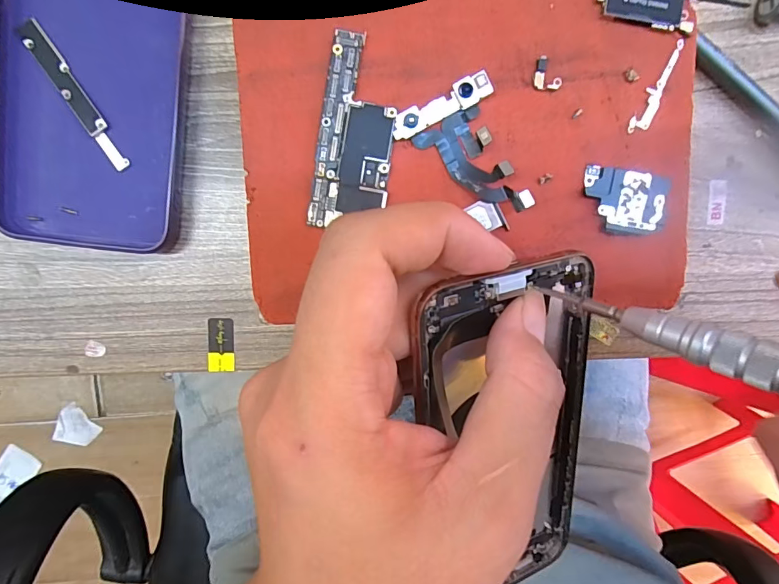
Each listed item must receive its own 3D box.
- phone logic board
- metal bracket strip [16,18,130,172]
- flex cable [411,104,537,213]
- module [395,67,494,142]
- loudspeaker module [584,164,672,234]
[{"bbox_3d":[-0.011,-0.054,0.153,0.025,0.004,0.064,8,98,-4],"label":"phone logic board"},{"bbox_3d":[-0.128,-0.080,0.179,0.009,0.004,0.065,-34,96,2],"label":"metal bracket strip"},{"bbox_3d":[0.030,-0.043,0.155,0.023,0.008,0.040,-31,99,2],"label":"flex cable"},{"bbox_3d":[0.018,-0.064,0.152,0.036,0.004,0.009,-28,99,2],"label":"module"},{"bbox_3d":[0.085,-0.033,0.160,0.030,0.005,0.022,8,98,-4],"label":"loudspeaker module"}]

